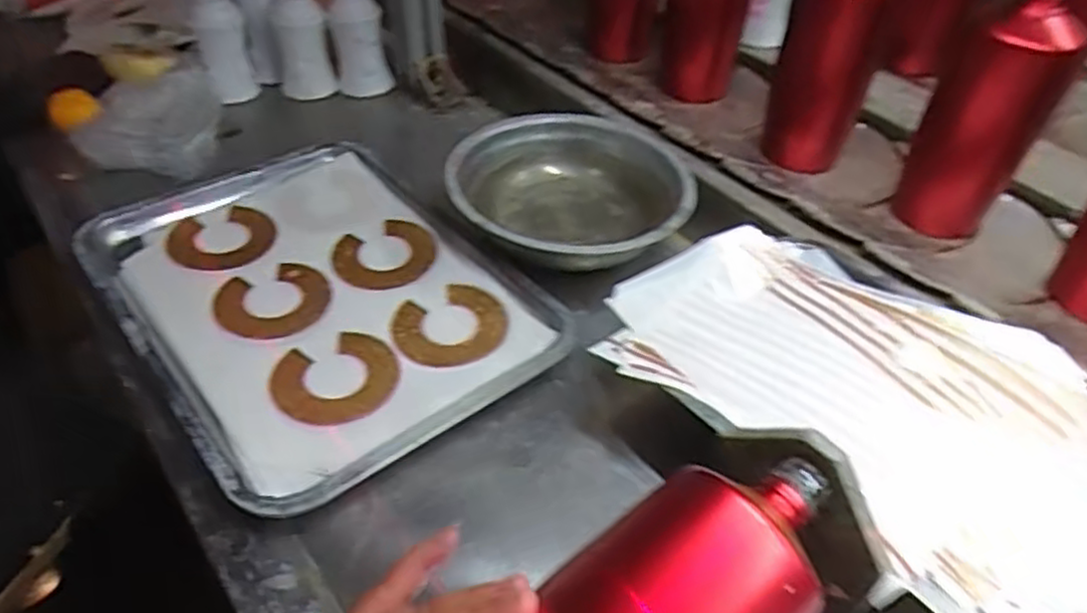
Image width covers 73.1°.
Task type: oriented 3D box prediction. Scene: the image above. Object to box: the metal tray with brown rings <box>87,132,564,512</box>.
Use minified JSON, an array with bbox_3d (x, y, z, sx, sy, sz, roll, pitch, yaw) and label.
[{"bbox_3d":[-0.173,-0.015,0.568,0.259,0.035,0.356,-31,53,-26],"label":"metal tray with brown rings"}]

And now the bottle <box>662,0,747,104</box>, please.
[{"bbox_3d":[0.168,-0.318,0.743,0.078,0.198,0.087,8,46,10],"label":"bottle"}]

